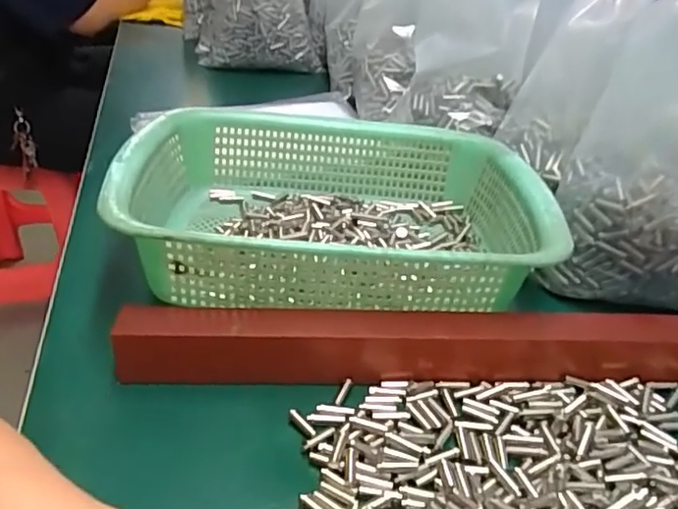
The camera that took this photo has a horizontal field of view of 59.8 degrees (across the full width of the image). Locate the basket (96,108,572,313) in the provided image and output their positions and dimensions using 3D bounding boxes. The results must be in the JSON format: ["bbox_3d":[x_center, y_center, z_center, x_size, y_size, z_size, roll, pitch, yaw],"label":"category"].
[{"bbox_3d":[-0.003,-0.032,0.449,0.296,0.079,0.227,2,33,-1],"label":"basket"}]

